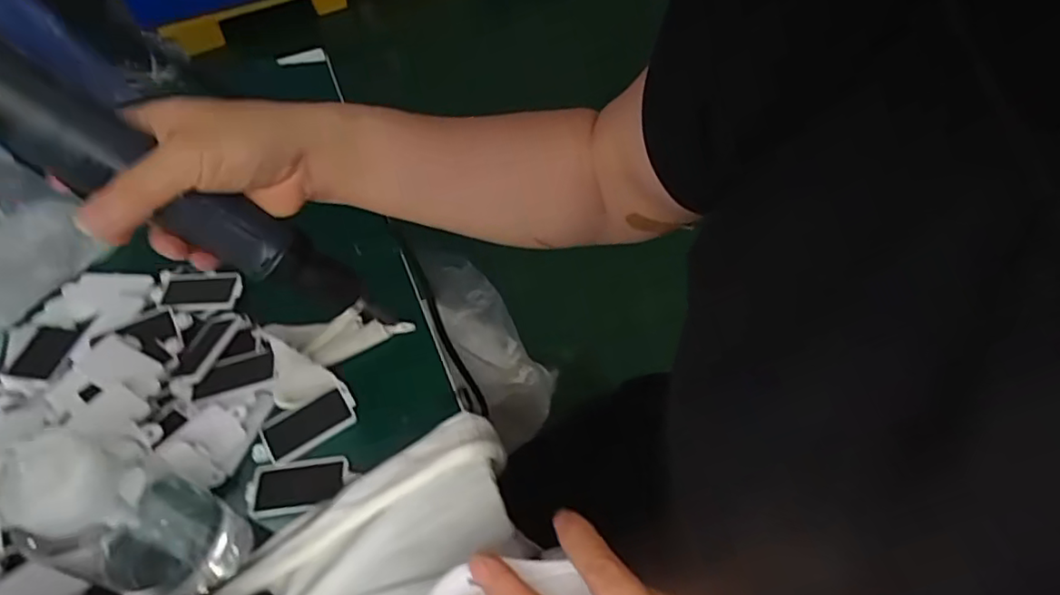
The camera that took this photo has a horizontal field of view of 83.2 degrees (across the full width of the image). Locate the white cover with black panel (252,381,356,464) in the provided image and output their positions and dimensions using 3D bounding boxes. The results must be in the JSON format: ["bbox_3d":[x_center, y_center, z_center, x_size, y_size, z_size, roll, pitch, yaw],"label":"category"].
[{"bbox_3d":[-0.156,0.087,0.412,0.072,0.006,0.037,-32,57,-18],"label":"white cover with black panel"}]

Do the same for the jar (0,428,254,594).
[{"bbox_3d":[-0.203,0.114,0.305,0.063,0.138,0.063,-2,53,3],"label":"jar"}]

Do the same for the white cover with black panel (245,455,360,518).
[{"bbox_3d":[-0.149,0.122,0.388,0.068,0.006,0.033,-7,53,0],"label":"white cover with black panel"}]

